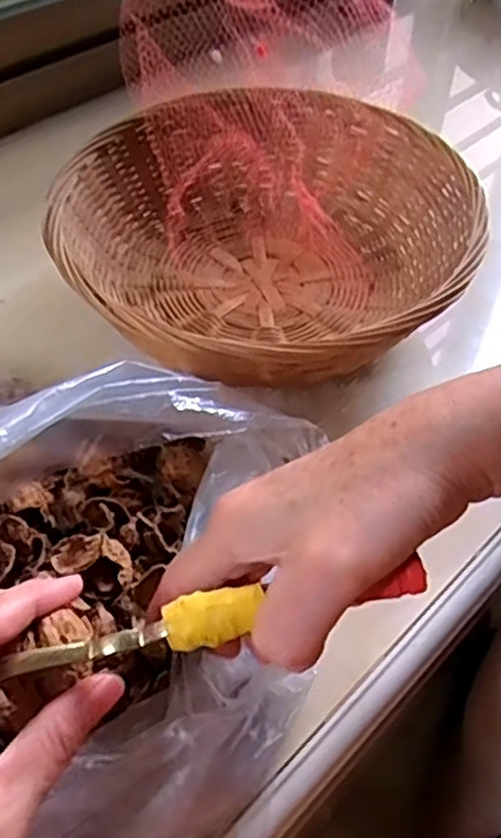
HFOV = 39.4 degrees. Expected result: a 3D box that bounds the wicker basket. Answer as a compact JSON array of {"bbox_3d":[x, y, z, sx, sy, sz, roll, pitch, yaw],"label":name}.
[{"bbox_3d":[0.011,-0.110,0.464,0.258,0.094,0.254,0,52,0],"label":"wicker basket"}]

